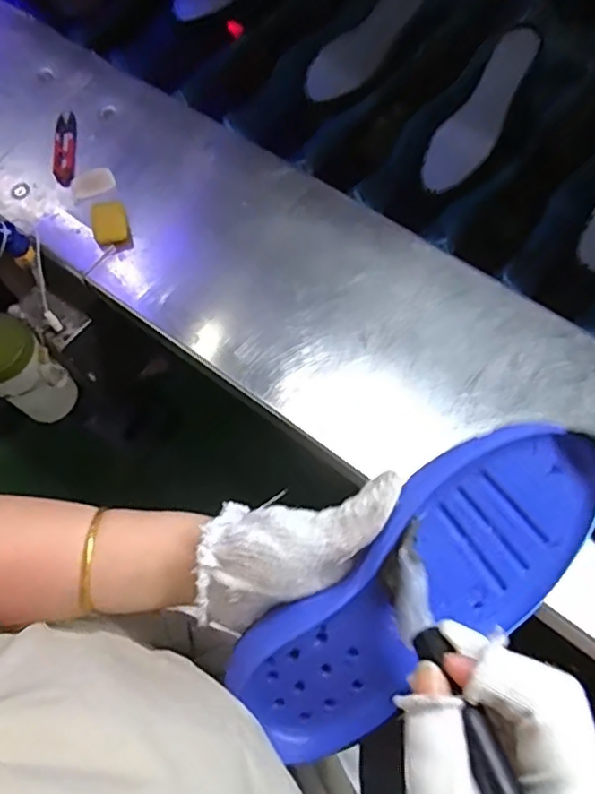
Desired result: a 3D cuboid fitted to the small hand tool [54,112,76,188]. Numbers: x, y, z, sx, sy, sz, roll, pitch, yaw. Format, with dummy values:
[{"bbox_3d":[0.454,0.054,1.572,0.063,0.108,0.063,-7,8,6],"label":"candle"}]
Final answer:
[{"bbox_3d":[-0.261,-0.279,0.702,0.022,0.005,0.104,-5,66,0],"label":"small hand tool"}]

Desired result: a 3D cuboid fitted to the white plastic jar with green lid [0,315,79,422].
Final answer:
[{"bbox_3d":[-0.310,-0.024,0.706,0.073,0.134,0.075,0,66,1],"label":"white plastic jar with green lid"}]

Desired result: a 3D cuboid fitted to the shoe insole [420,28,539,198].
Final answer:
[{"bbox_3d":[0.206,-0.319,0.701,0.060,0.008,0.195,33,94,15],"label":"shoe insole"}]

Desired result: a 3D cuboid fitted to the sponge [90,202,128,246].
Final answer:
[{"bbox_3d":[-0.196,-0.181,0.654,0.036,0.018,0.050,-15,66,-4],"label":"sponge"}]

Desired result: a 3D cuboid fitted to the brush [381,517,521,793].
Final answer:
[{"bbox_3d":[0.072,0.124,0.260,0.024,0.022,0.156,-20,42,-6],"label":"brush"}]

